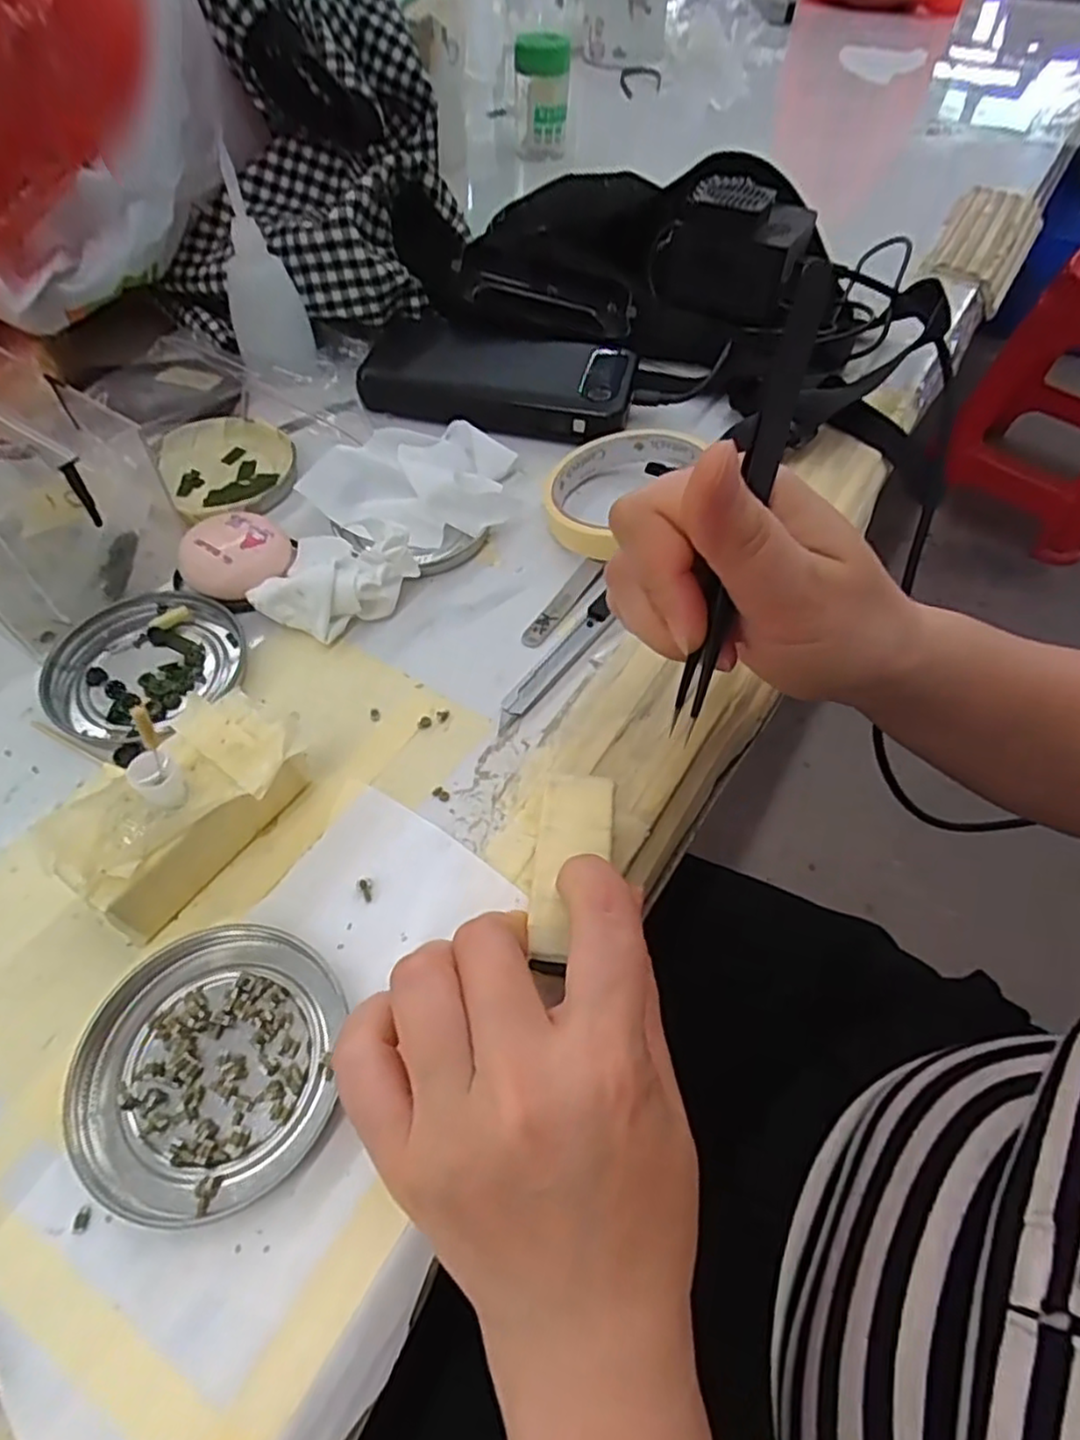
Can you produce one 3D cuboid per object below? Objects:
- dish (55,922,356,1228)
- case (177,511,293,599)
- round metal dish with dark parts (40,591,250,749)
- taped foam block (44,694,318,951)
[{"bbox_3d":[-0.099,0.103,0.213,0.074,0.011,0.078,1,54,-1],"label":"dish"},{"bbox_3d":[-0.140,-0.075,0.325,0.047,0.022,0.043,1,54,-1],"label":"case"},{"bbox_3d":[-0.172,-0.025,0.300,0.073,0.007,0.076,1,54,-1],"label":"round metal dish with dark parts"},{"bbox_3d":[-0.123,0.028,0.244,0.050,0.043,0.085,34,60,21],"label":"taped foam block"}]

